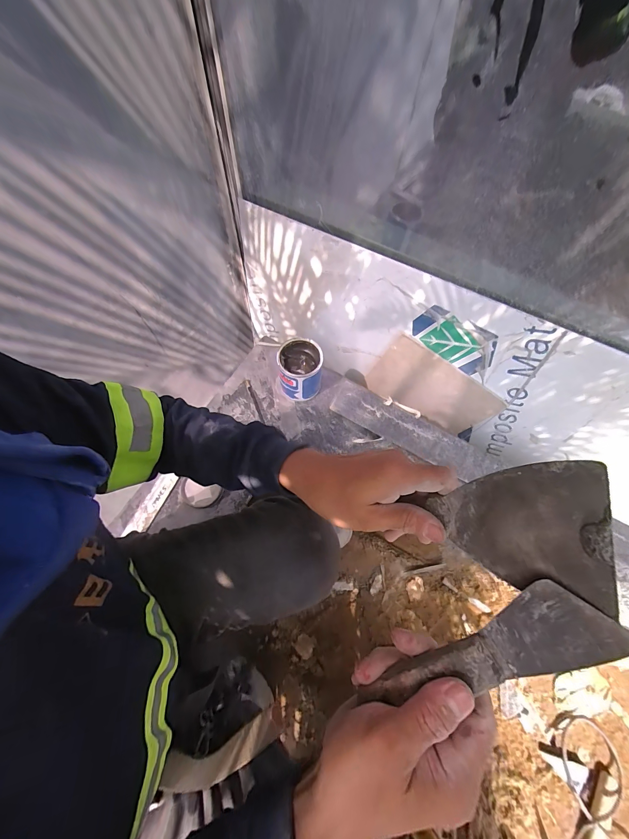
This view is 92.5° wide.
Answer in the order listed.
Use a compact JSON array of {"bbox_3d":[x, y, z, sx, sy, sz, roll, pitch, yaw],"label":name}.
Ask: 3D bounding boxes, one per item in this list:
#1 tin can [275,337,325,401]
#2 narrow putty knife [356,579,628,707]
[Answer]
[{"bbox_3d":[-0.031,-0.111,0.699,0.100,0.113,0.106,-7,67,-6],"label":"tin can"},{"bbox_3d":[0.103,0.149,0.194,0.158,0.011,0.042,-30,69,15],"label":"narrow putty knife"}]

